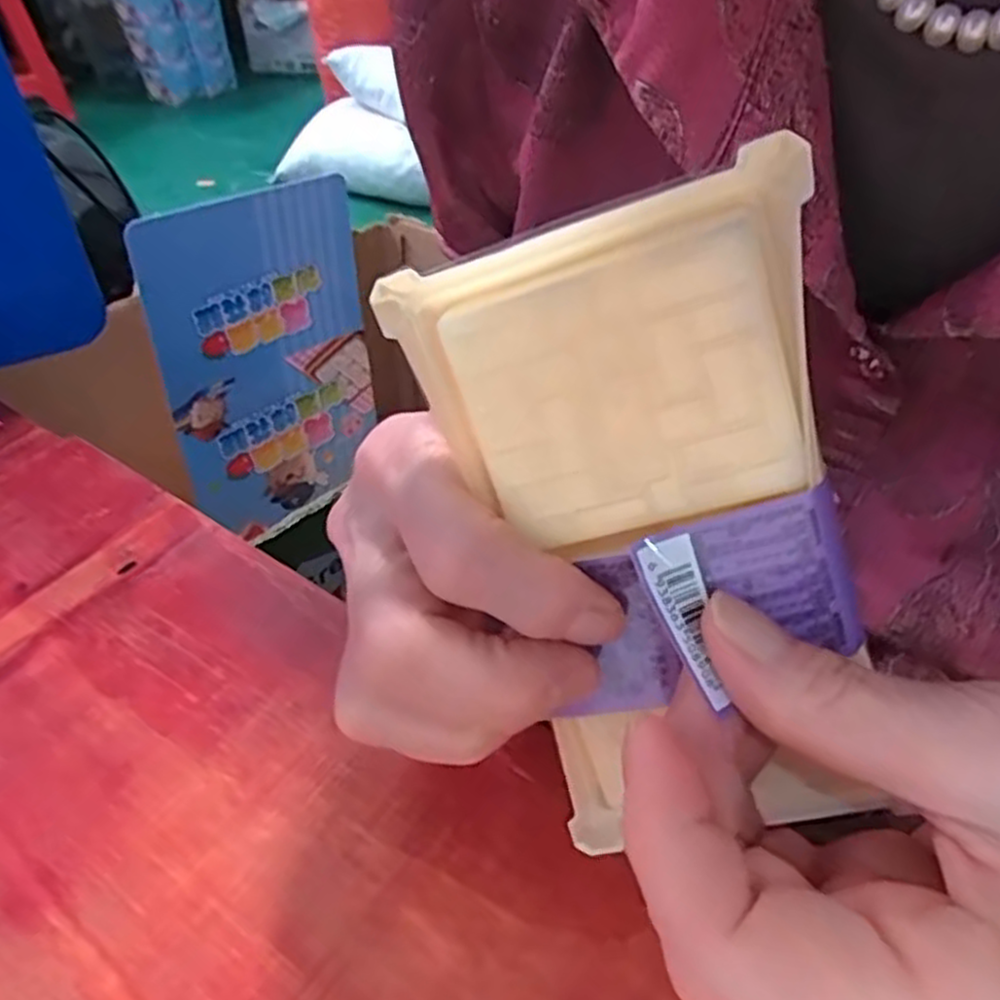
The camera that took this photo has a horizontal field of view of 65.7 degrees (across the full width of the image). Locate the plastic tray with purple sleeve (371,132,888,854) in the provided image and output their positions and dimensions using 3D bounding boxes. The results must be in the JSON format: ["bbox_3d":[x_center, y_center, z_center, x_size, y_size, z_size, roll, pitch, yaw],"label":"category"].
[{"bbox_3d":[0.032,0.010,0.157,0.075,0.131,0.015,-14,18,19],"label":"plastic tray with purple sleeve"}]

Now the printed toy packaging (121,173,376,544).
[{"bbox_3d":[-0.139,-0.082,0.478,0.140,0.206,0.010,-33,51,-30],"label":"printed toy packaging"}]

